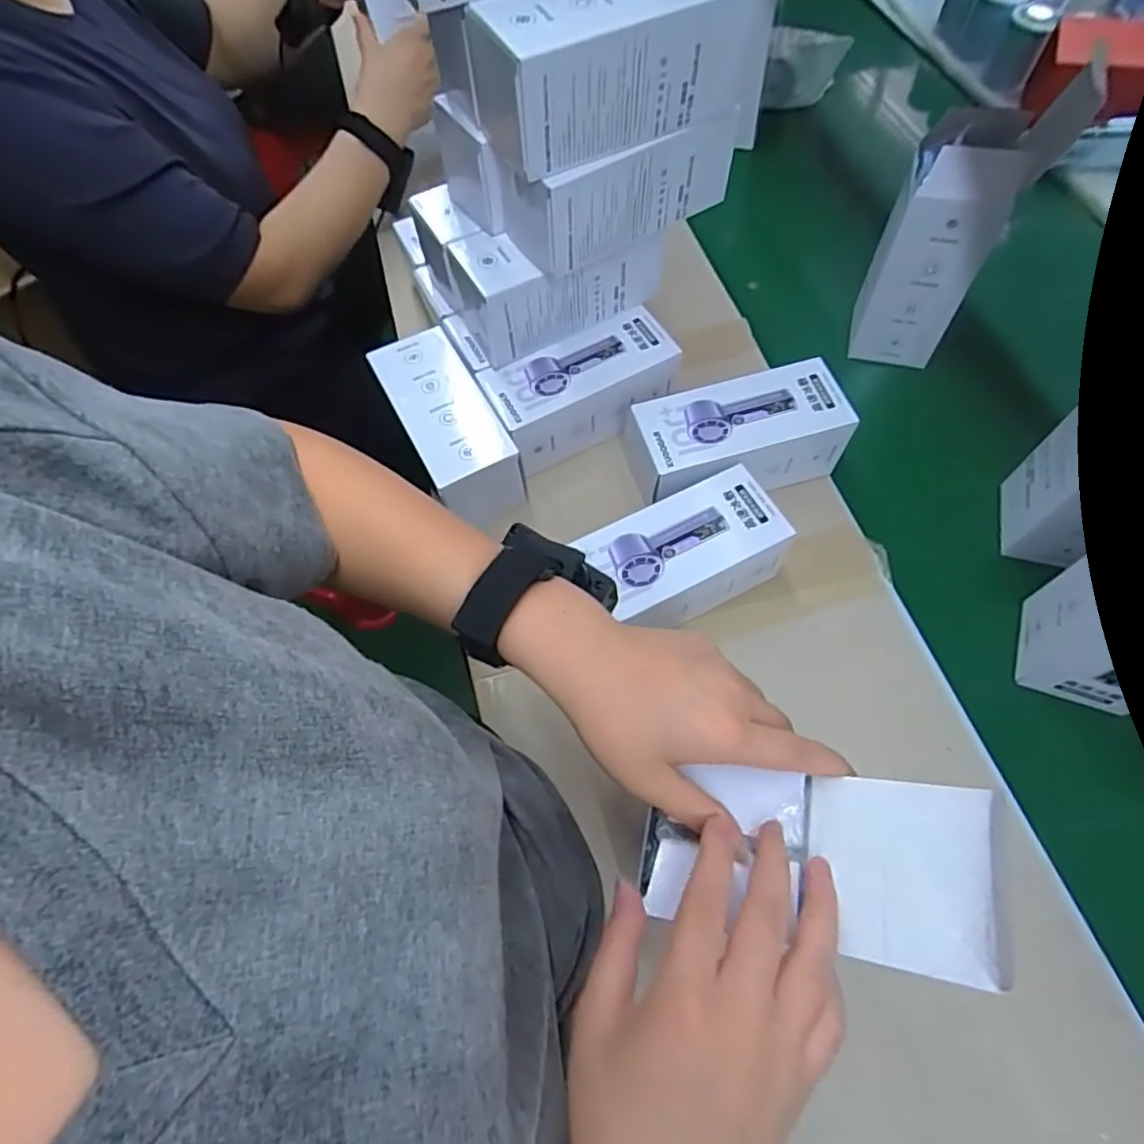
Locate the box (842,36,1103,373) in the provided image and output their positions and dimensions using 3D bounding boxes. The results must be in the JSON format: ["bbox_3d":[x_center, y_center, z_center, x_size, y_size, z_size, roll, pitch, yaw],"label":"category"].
[{"bbox_3d":[0.300,-0.274,0.517,0.100,0.230,0.065,21,66,13],"label":"box"}]

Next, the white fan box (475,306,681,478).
[{"bbox_3d":[0.010,-0.157,0.558,0.159,0.067,0.071,-26,65,-9],"label":"white fan box"}]

